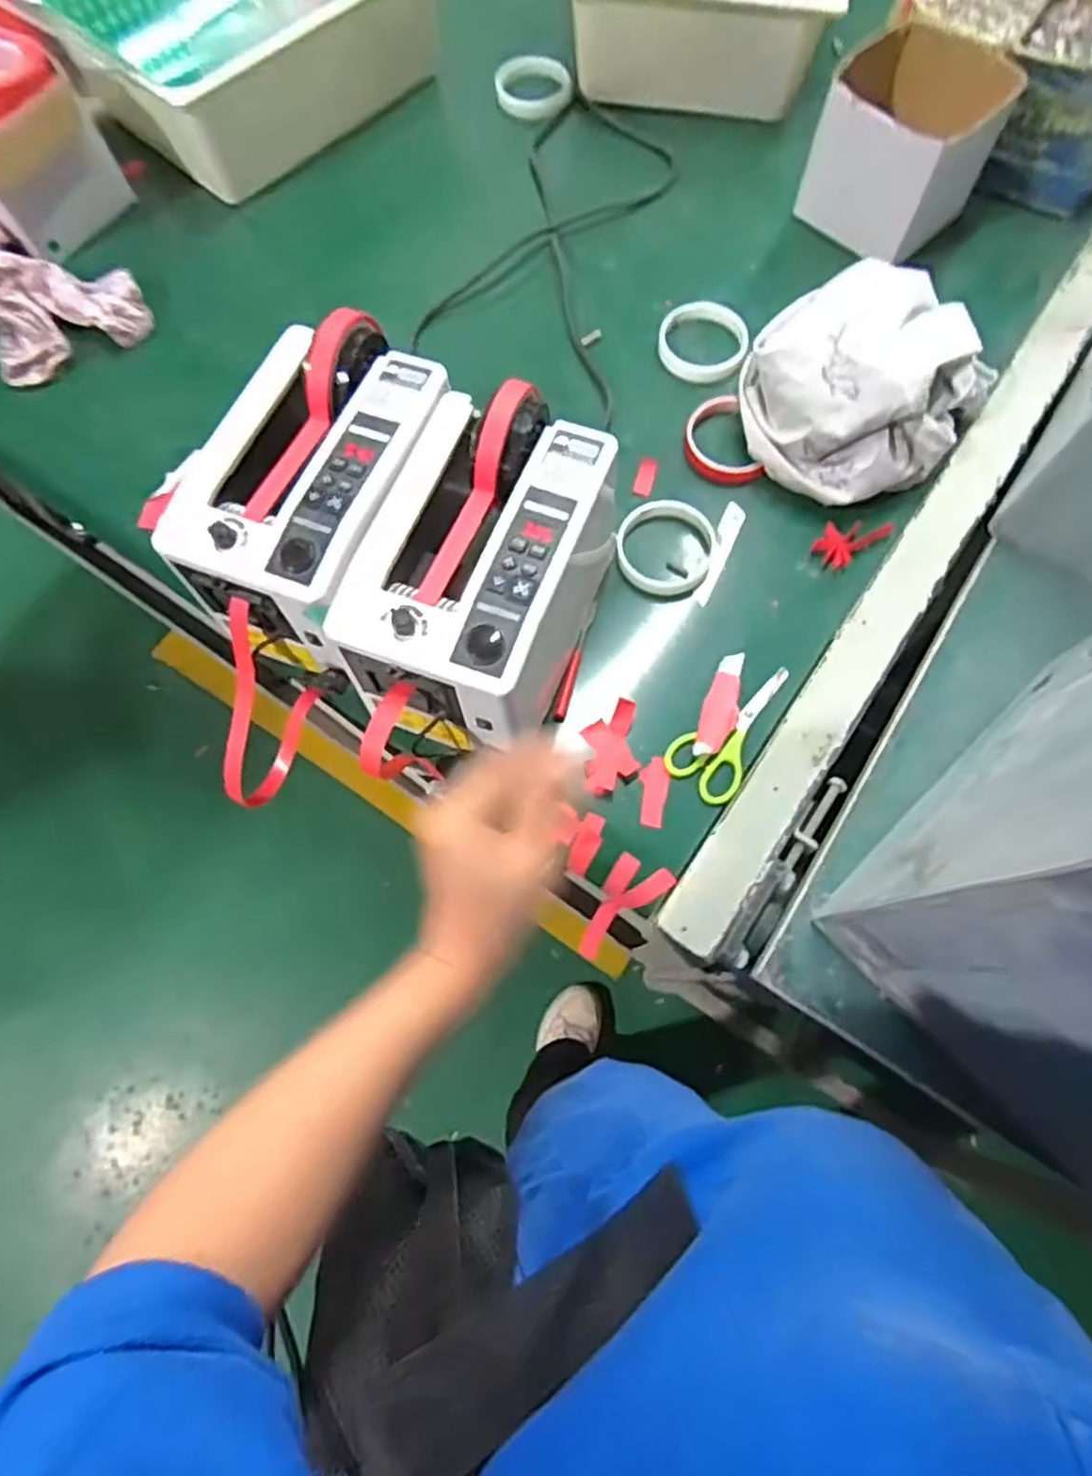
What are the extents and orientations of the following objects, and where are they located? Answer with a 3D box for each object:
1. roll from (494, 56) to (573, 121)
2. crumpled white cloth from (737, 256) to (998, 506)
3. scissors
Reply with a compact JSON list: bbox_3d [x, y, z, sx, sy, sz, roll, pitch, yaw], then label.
[{"bbox_3d":[-0.015,-0.747,0.841,0.086,0.021,0.086,-1,72,2],"label":"roll"},{"bbox_3d":[0.273,-0.303,0.639,0.180,0.101,0.186,36,77,12],"label":"crumpled white cloth"},{"bbox_3d":[0.146,-0.013,0.585,0.060,0.016,0.129,29,75,11],"label":"scissors"}]

